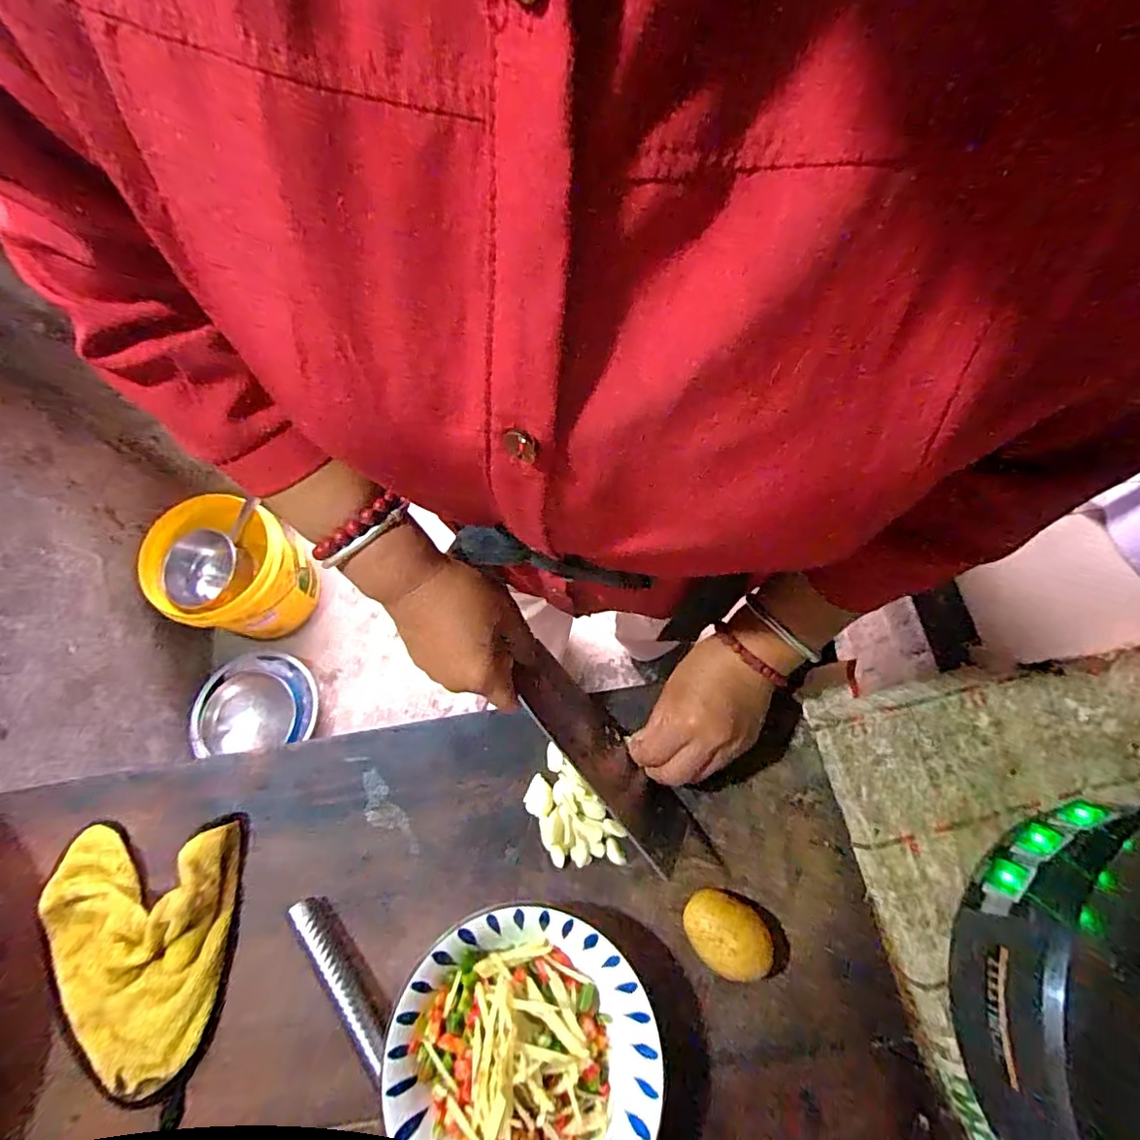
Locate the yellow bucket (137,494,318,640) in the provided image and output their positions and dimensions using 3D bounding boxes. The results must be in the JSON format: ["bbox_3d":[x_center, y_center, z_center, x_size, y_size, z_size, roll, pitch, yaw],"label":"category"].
[{"bbox_3d":[-0.729,0.006,1.220,0.279,0.235,0.257,-1,71,3],"label":"yellow bucket"}]

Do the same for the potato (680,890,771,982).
[{"bbox_3d":[0.115,0.267,0.411,0.065,0.042,0.049,38,74,15],"label":"potato"}]

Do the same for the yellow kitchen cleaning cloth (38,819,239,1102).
[{"bbox_3d":[-0.332,0.286,0.414,0.140,0.034,0.168,-3,69,0],"label":"yellow kitchen cleaning cloth"}]

